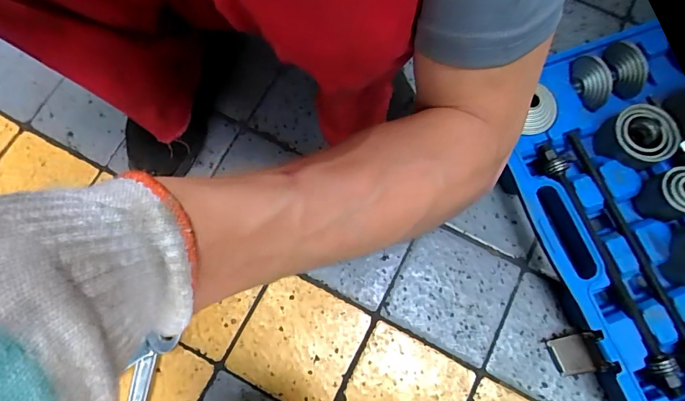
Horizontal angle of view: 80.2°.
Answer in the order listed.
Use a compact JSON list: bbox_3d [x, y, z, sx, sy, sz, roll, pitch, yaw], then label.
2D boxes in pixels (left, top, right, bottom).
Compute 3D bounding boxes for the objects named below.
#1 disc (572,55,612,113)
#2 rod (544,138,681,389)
[{"bbox_3d":[0.350,-0.170,0.575,0.031,0.061,0.073,-17,76,-6],"label":"disc"},{"bbox_3d":[0.345,0.079,0.539,0.047,0.029,0.346,-15,76,-6],"label":"rod"}]

